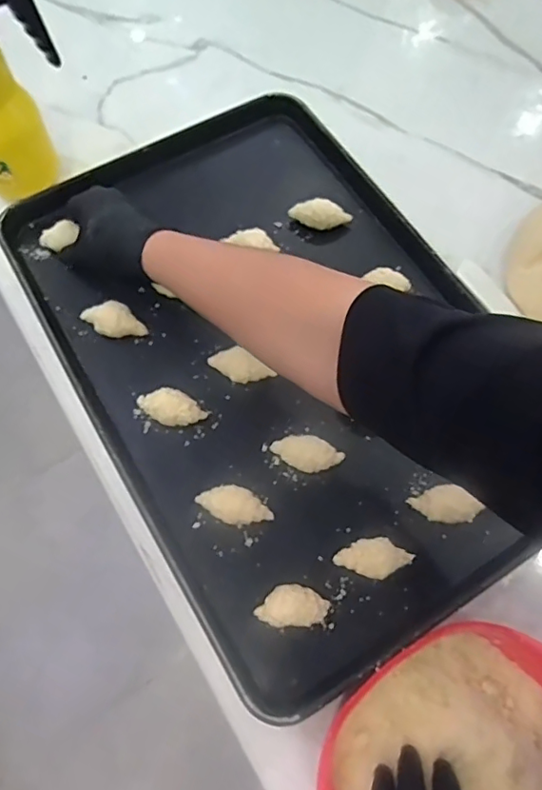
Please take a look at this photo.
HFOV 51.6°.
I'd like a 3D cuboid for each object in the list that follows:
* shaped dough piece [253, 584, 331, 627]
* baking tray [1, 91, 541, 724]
[{"bbox_3d":[0.019,0.182,0.486,0.061,0.027,0.032,0,68,-1],"label":"shaped dough piece"},{"bbox_3d":[0.002,-0.060,0.594,0.397,0.045,0.605,-29,72,-13],"label":"baking tray"}]

